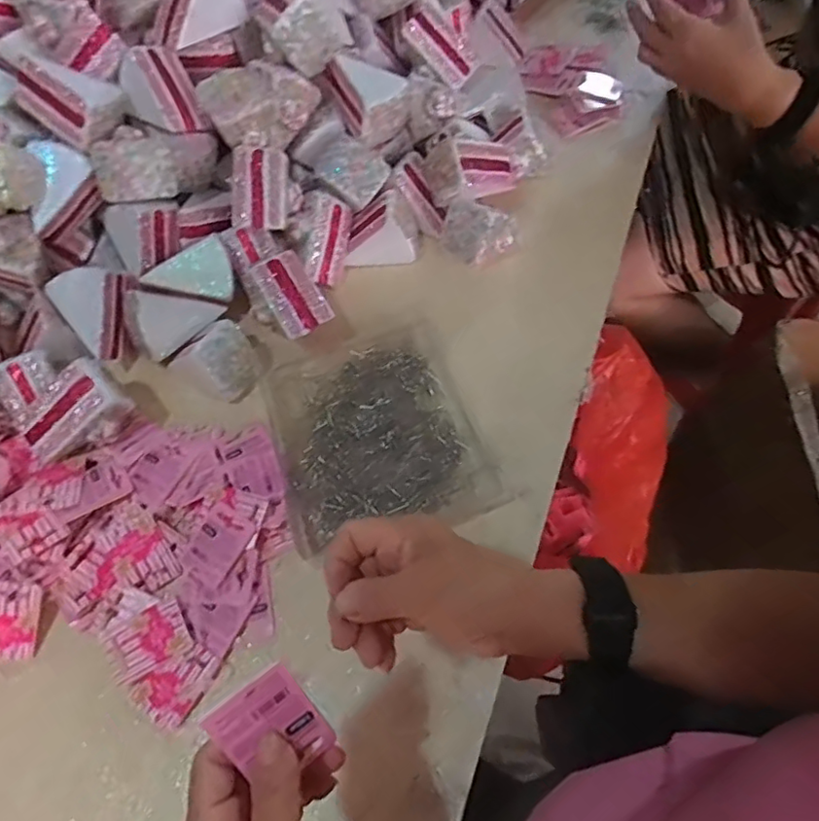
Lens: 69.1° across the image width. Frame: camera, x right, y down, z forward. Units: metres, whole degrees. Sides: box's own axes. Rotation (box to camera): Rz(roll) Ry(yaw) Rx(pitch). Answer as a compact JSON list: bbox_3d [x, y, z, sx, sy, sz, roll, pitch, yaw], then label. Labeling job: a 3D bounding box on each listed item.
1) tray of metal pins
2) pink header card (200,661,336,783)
[{"bbox_3d":[-0.033,0.016,0.556,0.182,0.018,0.211,-19,61,-7],"label":"tray of metal pins"},{"bbox_3d":[-0.069,0.162,0.303,0.044,0.006,0.058,-35,108,-19],"label":"pink header card"}]

